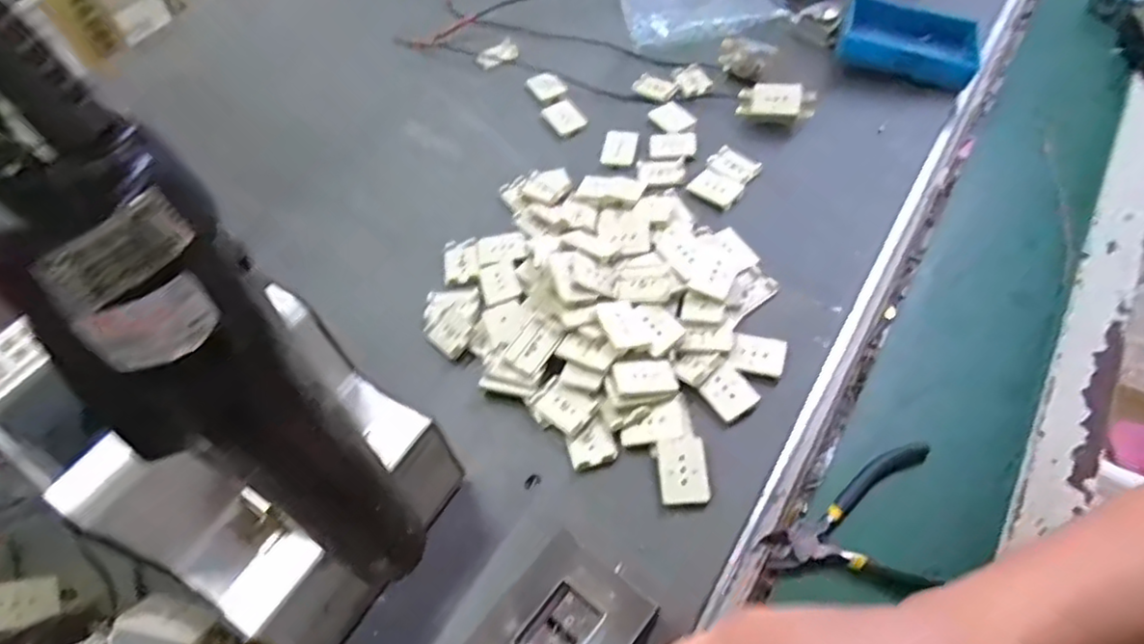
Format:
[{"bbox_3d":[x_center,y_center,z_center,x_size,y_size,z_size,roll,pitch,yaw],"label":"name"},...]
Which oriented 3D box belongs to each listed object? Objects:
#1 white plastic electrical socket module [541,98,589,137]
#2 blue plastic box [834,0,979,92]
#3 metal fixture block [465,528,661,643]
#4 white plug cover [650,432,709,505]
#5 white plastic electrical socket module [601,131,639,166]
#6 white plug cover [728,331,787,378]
[{"bbox_3d":[-0.007,-0.186,0.592,0.029,0.004,0.040,-34,65,-3],"label":"white plastic electrical socket module"},{"bbox_3d":[0.298,-0.250,0.580,0.113,0.029,0.079,21,59,10],"label":"blue plastic box"},{"bbox_3d":[-0.005,0.161,0.337,0.067,0.035,0.079,33,64,24],"label":"metal fixture block"},{"bbox_3d":[0.065,0.088,0.389,0.029,0.005,0.040,-5,55,2],"label":"white plug cover"},{"bbox_3d":[0.041,-0.150,0.559,0.029,0.007,0.038,2,55,7],"label":"white plastic electrical socket module"},{"bbox_3d":[0.122,0.020,0.432,0.035,0.006,0.030,11,57,12],"label":"white plug cover"}]

